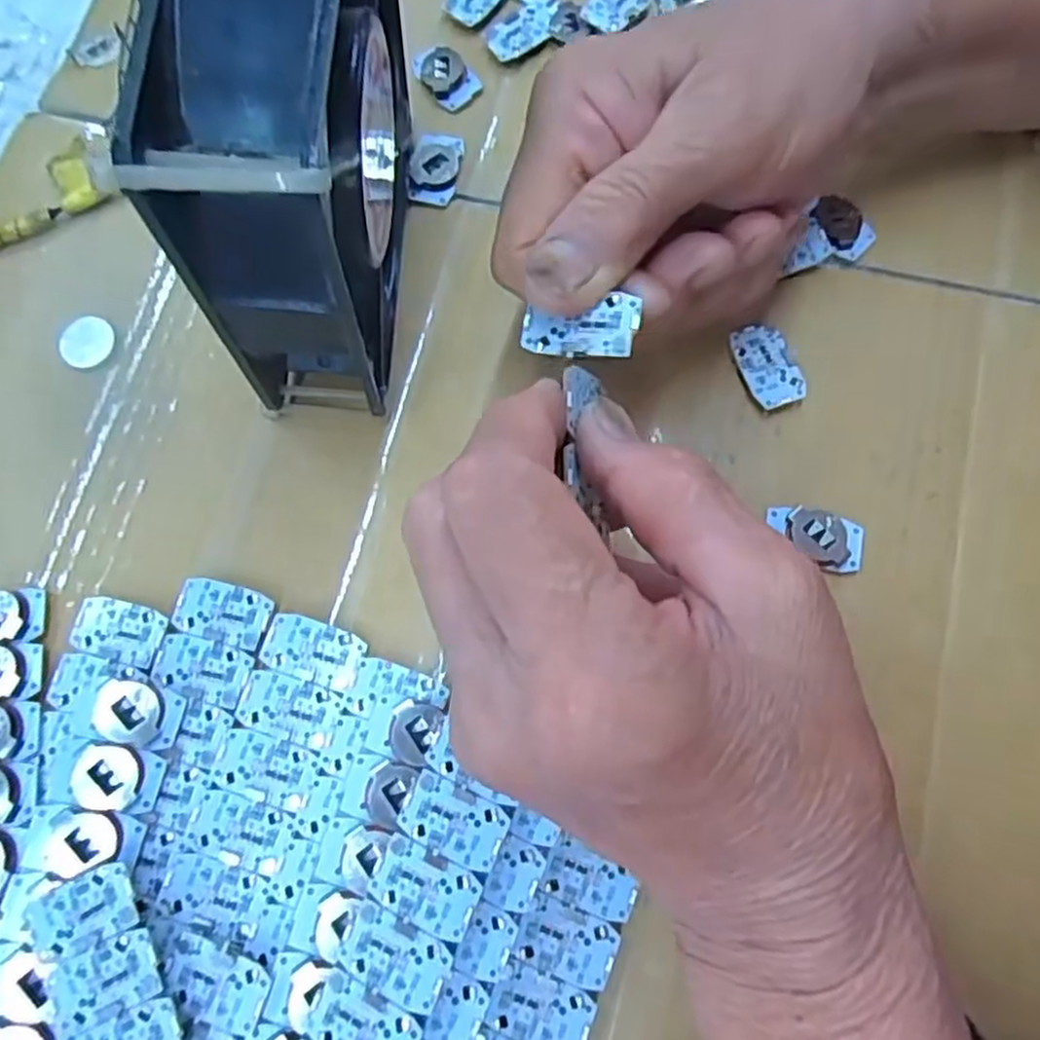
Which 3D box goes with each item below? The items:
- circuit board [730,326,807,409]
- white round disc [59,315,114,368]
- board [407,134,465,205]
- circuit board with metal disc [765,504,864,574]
[{"bbox_3d":[0.083,-0.051,0.250,0.017,0.005,0.029,-20,75,-4],"label":"circuit board"},{"bbox_3d":[-0.152,-0.062,0.260,0.019,0.005,0.017,-42,77,-10],"label":"white round disc"},{"bbox_3d":[-0.031,-0.131,0.276,0.018,0.006,0.028,6,74,3],"label":"board"},{"bbox_3d":[0.094,0.006,0.233,0.029,0.005,0.018,11,75,4],"label":"circuit board with metal disc"}]

